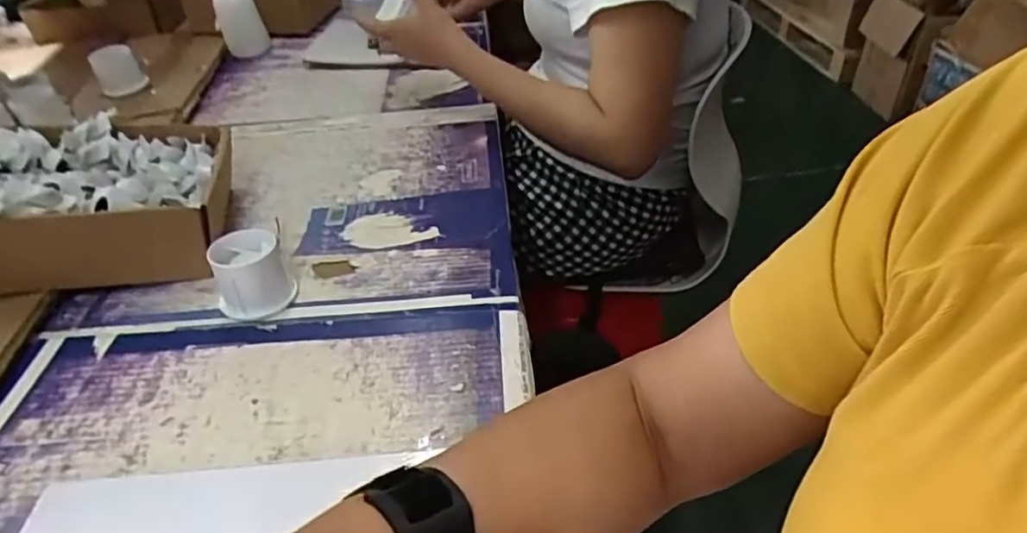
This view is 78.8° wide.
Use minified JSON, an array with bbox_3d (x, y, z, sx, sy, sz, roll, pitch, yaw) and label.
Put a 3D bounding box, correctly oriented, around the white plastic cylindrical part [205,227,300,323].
[{"bbox_3d":[-0.204,0.007,0.485,0.053,0.053,0.054,-2,38,2],"label":"white plastic cylindrical part"}]

